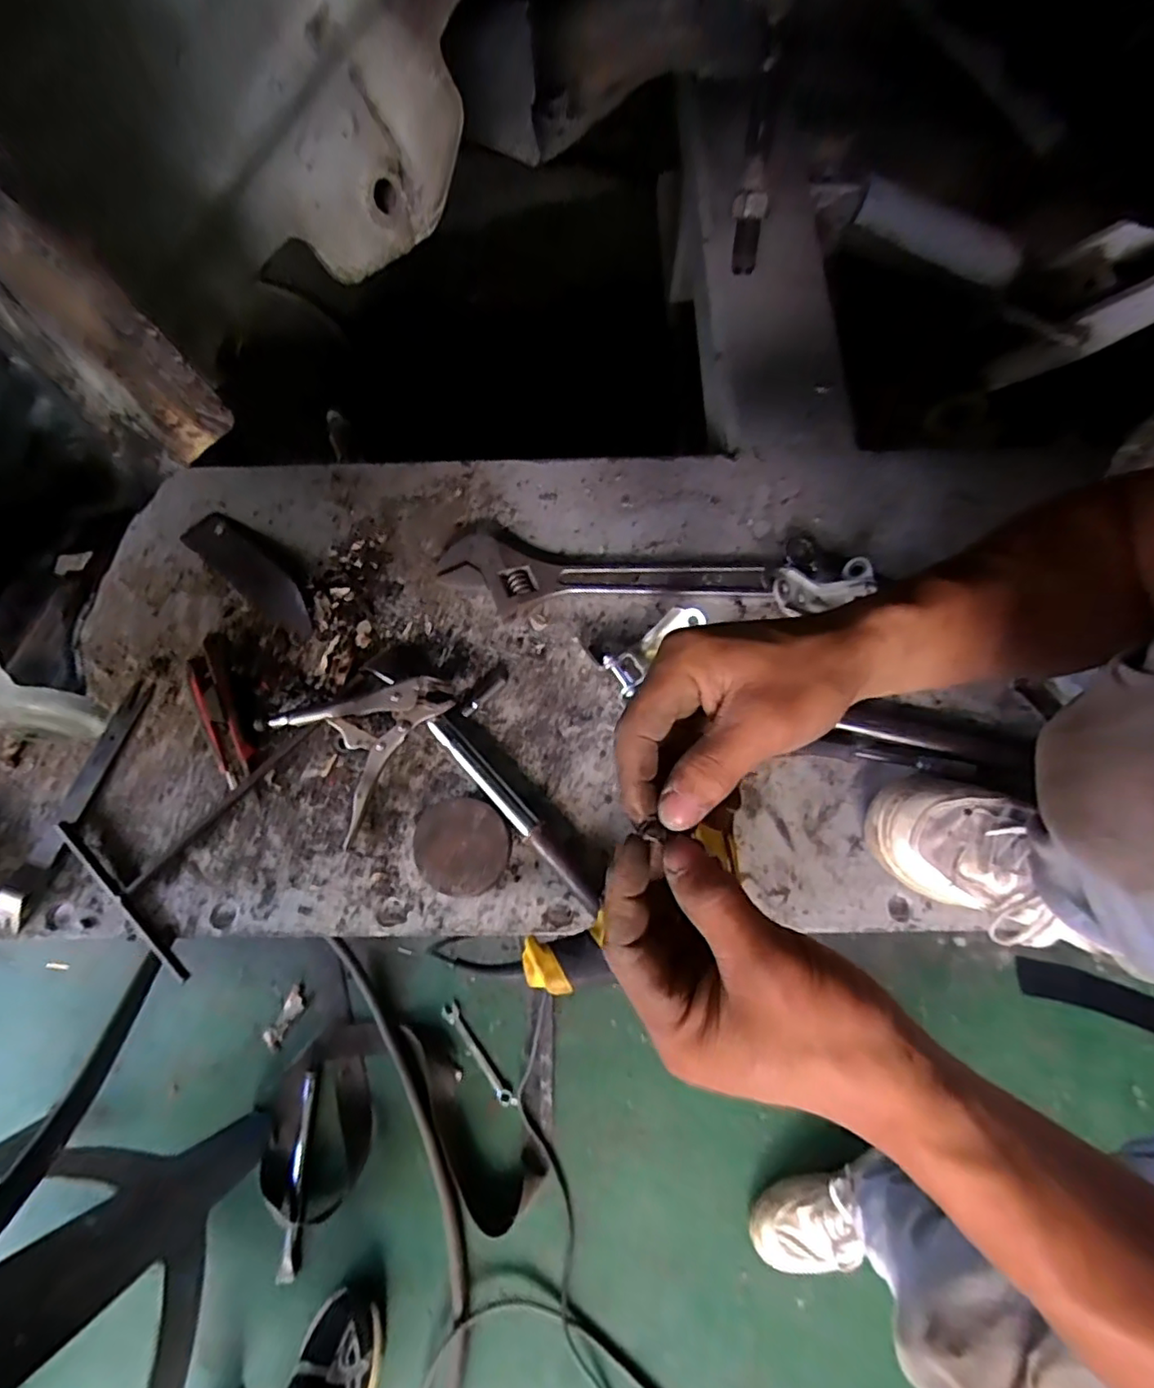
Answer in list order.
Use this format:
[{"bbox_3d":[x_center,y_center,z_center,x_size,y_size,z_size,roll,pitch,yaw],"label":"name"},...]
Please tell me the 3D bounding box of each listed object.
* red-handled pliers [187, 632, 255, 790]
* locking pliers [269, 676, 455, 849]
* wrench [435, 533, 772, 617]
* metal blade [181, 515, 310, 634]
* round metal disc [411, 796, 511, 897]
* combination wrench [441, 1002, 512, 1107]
[{"bbox_3d":[-0.335,0.014,0.586,0.042,0.030,0.141,-23,73,-6],"label":"red-handled pliers"},{"bbox_3d":[-0.183,0.036,0.571,0.144,0.036,0.120,-36,74,-10],"label":"locking pliers"},{"bbox_3d":[0.028,-0.118,0.622,0.327,0.031,0.072,0,72,2],"label":"wrench"},{"bbox_3d":[-0.338,-0.133,0.648,0.195,0.014,0.055,38,77,13],"label":"metal blade"},{"bbox_3d":[-0.099,0.133,0.542,0.081,0.027,0.078,0,72,2],"label":"round metal disc"},{"bbox_3d":[-0.156,0.562,0.967,0.026,0.010,0.167,-36,74,-10],"label":"combination wrench"}]

